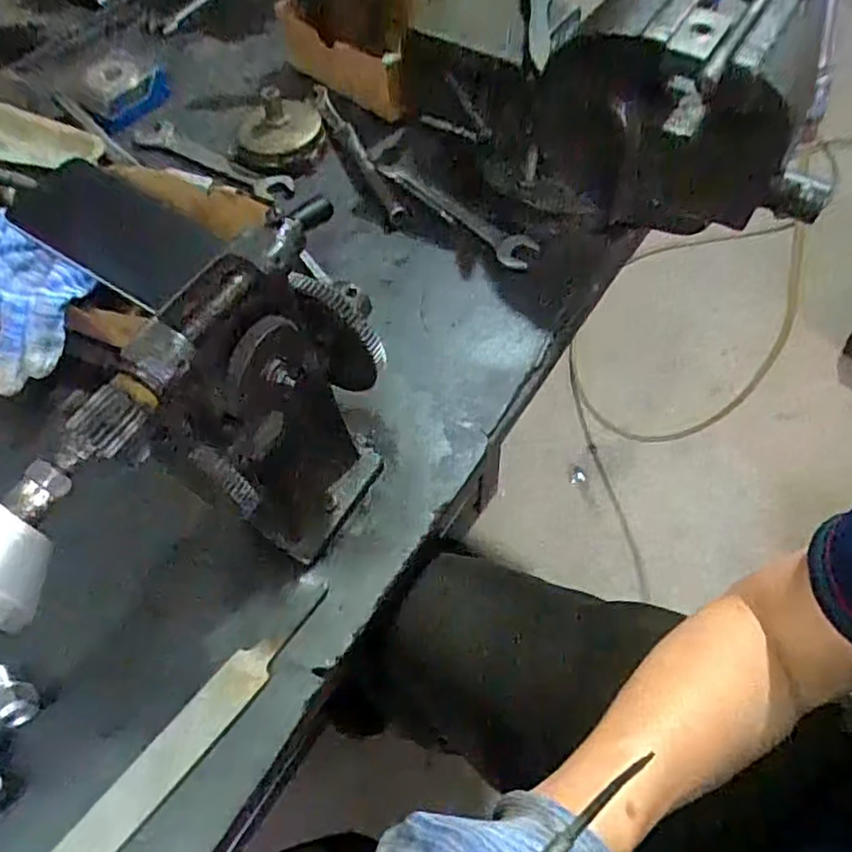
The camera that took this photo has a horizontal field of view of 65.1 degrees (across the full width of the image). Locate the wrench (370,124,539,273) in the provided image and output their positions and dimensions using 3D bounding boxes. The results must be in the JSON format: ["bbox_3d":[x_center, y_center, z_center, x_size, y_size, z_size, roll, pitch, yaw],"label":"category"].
[{"bbox_3d":[0.017,-0.193,0.555,0.044,0.015,0.195,-35,62,-19],"label":"wrench"}]

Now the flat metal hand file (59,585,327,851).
[{"bbox_3d":[-0.156,0.196,0.318,0.020,0.008,0.293,34,64,21],"label":"flat metal hand file"}]

